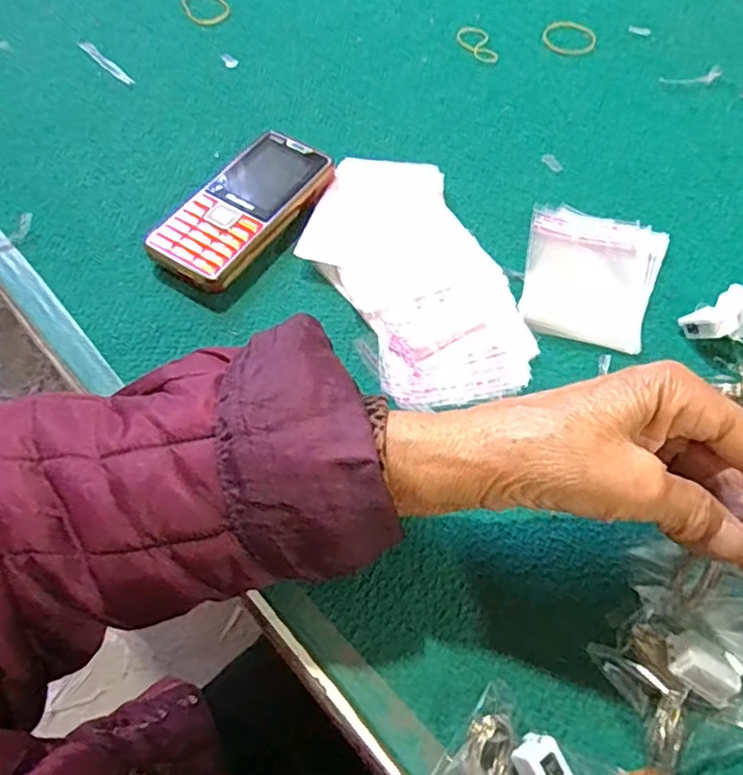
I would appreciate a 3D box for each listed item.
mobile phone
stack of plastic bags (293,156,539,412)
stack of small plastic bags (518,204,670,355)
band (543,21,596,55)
[{"bbox_3d":[-0.080,-0.113,0.382,0.057,0.020,0.126,32,65,16],"label":"mobile phone"},{"bbox_3d":[0.021,-0.070,0.366,0.101,0.011,0.187,-17,63,-10],"label":"stack of plastic bags"},{"bbox_3d":[0.135,-0.069,0.369,0.079,0.008,0.096,14,62,7],"label":"stack of small plastic bags"},{"bbox_3d":[0.163,-0.287,0.496,0.043,0.004,0.042,-1,68,2],"label":"band"}]

